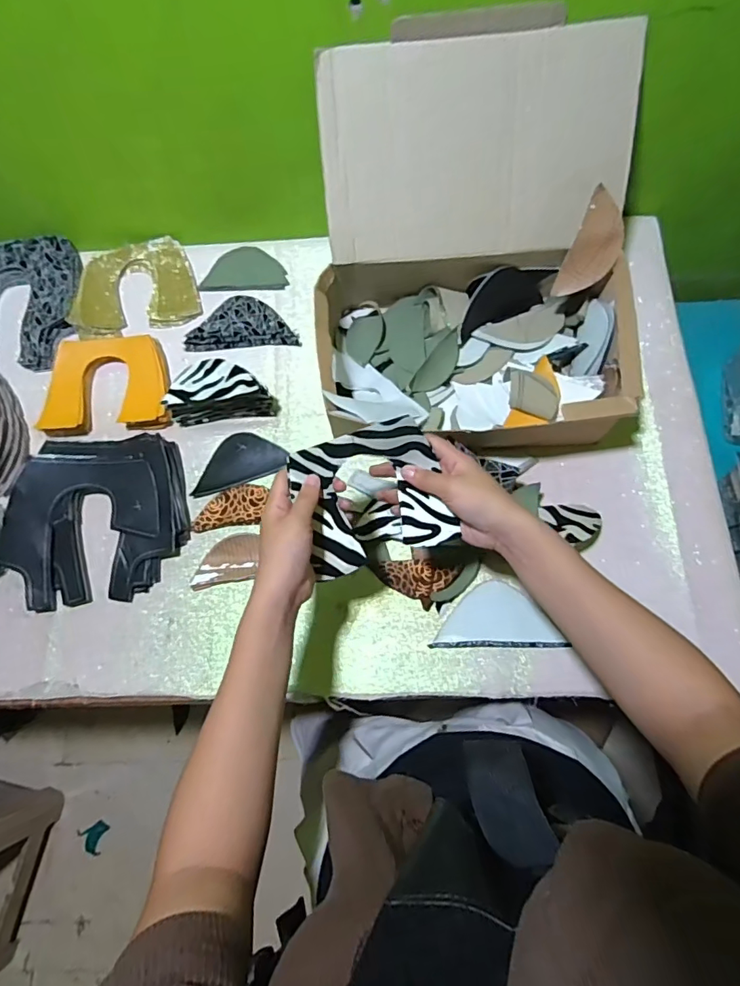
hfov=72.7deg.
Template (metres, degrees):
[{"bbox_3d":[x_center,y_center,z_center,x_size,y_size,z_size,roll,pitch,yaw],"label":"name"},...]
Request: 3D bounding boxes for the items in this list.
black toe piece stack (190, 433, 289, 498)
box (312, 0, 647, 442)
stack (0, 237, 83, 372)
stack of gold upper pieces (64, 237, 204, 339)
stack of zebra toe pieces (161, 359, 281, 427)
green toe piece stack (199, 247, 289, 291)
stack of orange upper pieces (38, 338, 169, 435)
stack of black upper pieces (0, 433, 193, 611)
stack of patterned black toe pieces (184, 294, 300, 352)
[{"bbox_3d":[-0.167,-0.041,0.628,0.117,0.016,0.058,-20,74,-4],"label":"black toe piece stack"},{"bbox_3d":[0.110,-0.243,0.544,0.335,0.235,0.335,-3,73,1],"label":"box"},{"bbox_3d":[-0.486,-0.256,0.682,0.185,0.032,0.182,-7,73,0],"label":"stack"},{"bbox_3d":[-0.321,-0.282,0.687,0.160,0.021,0.132,-13,73,-2],"label":"stack of gold upper pieces"},{"bbox_3d":[-0.184,-0.123,0.613,0.126,0.063,0.056,-9,73,-1],"label":"stack of zebra toe pieces"},{"bbox_3d":[-0.172,-0.310,0.697,0.113,0.009,0.064,-2,73,1],"label":"green toe piece stack"},{"bbox_3d":[-0.327,-0.137,0.638,0.171,0.023,0.125,-5,74,0],"label":"stack of orange upper pieces"},{"bbox_3d":[-0.321,0.028,0.585,0.204,0.035,0.187,-6,73,0],"label":"stack of black upper pieces"},{"bbox_3d":[-0.171,-0.229,0.671,0.145,0.010,0.076,-5,73,1],"label":"stack of patterned black toe pieces"}]

